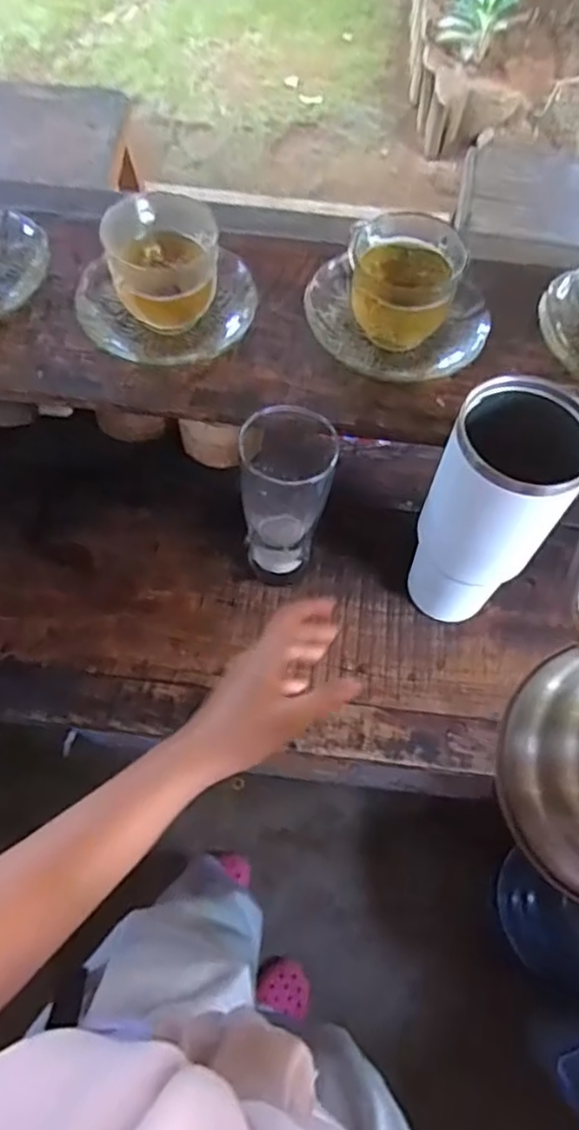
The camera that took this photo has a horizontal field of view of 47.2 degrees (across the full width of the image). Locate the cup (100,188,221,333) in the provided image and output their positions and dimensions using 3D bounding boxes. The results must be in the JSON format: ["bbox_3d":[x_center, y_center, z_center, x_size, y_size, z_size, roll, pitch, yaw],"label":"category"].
[{"bbox_3d":[-0.091,-0.229,0.495,0.077,0.073,0.076,-2,65,-3],"label":"cup"}]

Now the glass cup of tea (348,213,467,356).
[{"bbox_3d":[0.085,-0.208,0.502,0.081,0.071,0.077,1,65,-2],"label":"glass cup of tea"}]

